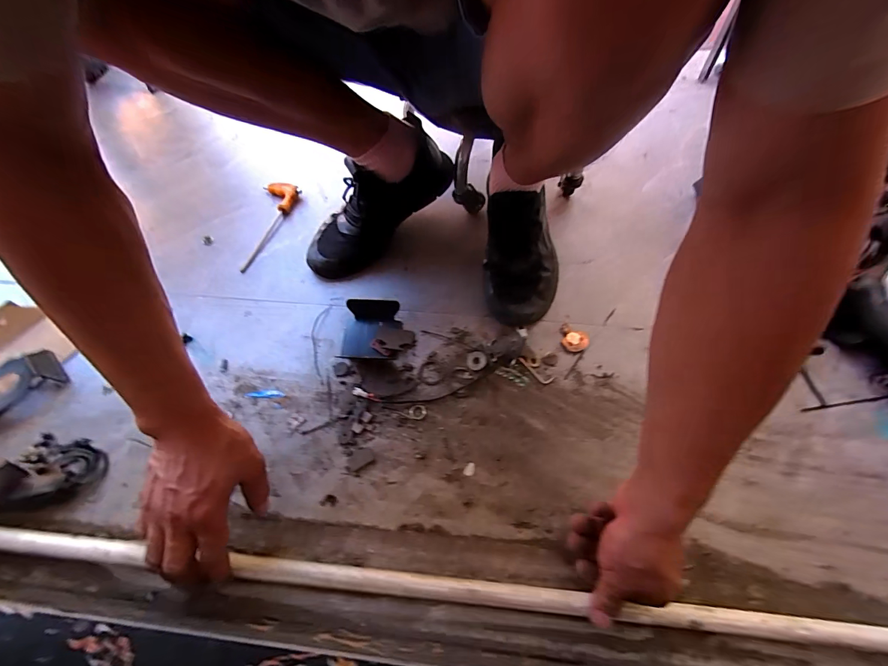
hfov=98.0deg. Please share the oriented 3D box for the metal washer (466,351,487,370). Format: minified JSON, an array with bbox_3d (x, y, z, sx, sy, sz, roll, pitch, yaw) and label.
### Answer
[{"bbox_3d":[0.045,0.038,0.534,0.027,0.004,0.028,-5,64,10],"label":"metal washer"}]

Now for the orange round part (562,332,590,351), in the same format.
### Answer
[{"bbox_3d":[0.186,0.012,0.546,0.036,0.006,0.031,-38,66,-18],"label":"orange round part"}]

